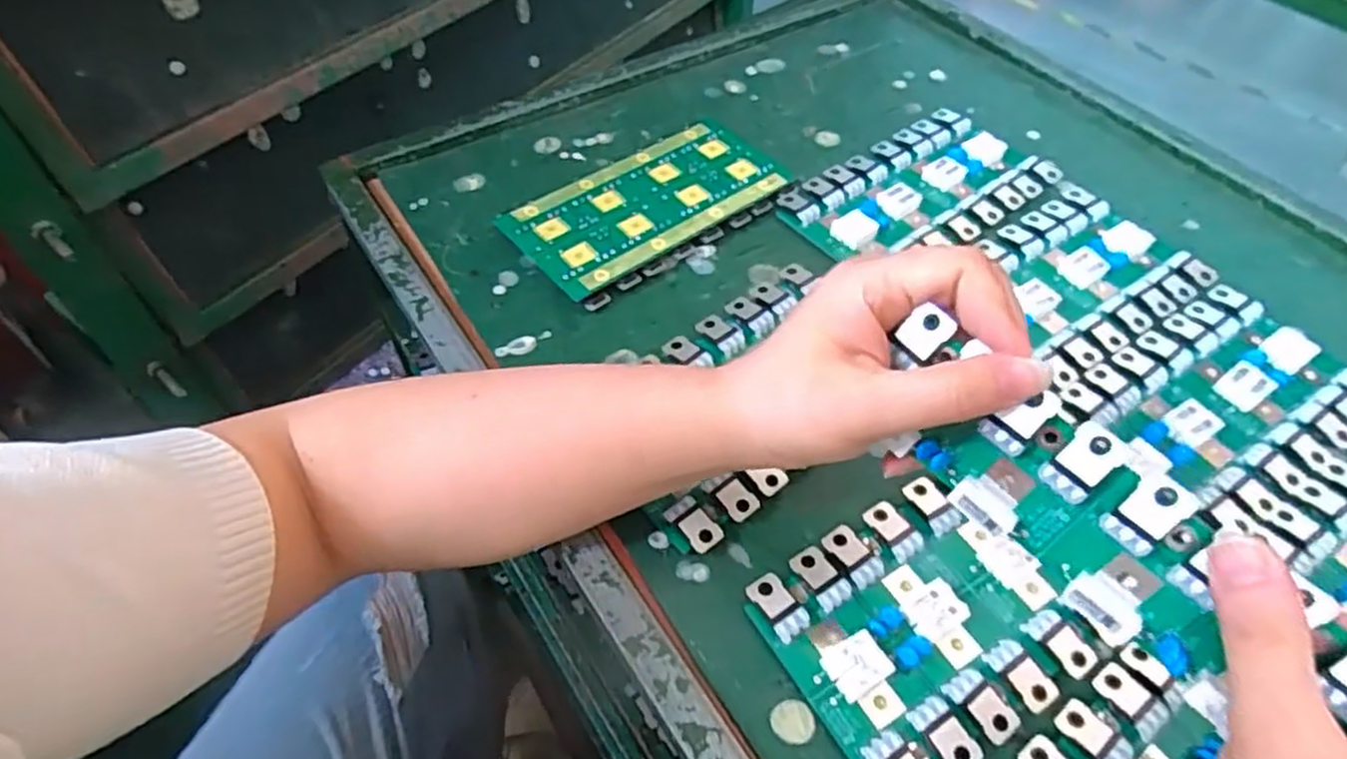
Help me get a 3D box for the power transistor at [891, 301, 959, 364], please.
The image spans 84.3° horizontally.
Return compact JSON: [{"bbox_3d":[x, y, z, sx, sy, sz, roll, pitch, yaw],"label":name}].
[{"bbox_3d":[0.091,-0.017,0.269,0.014,0.019,0.004,47,25,13],"label":"power transistor"}]

